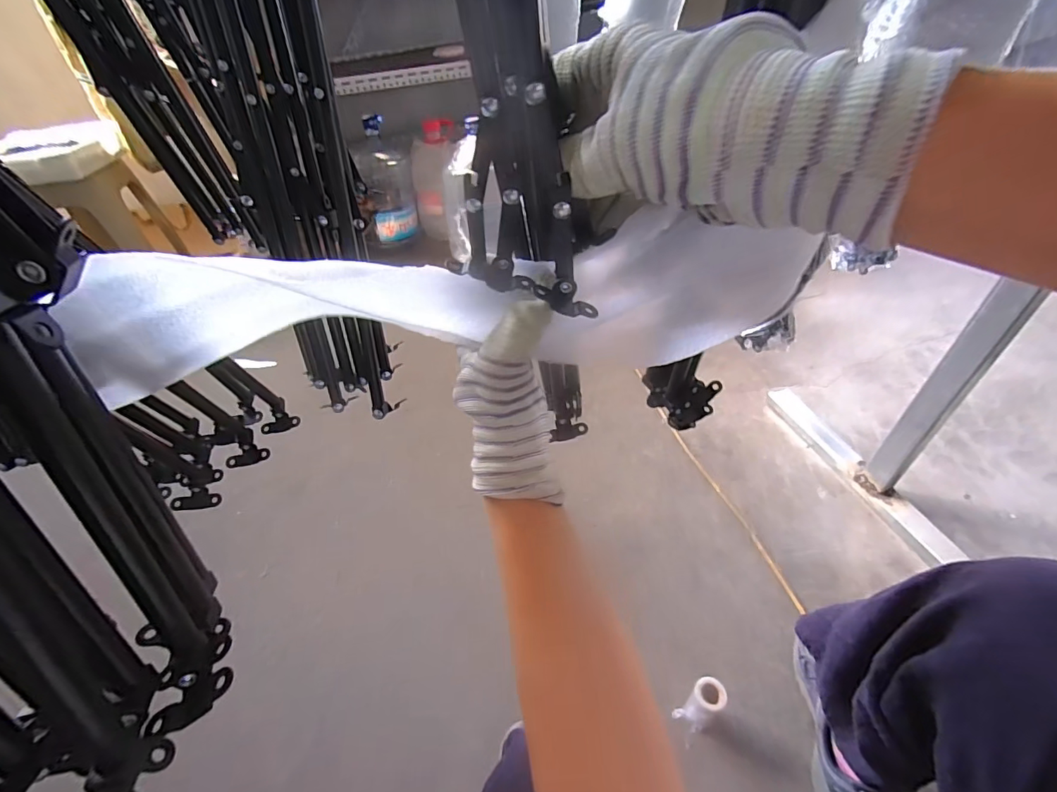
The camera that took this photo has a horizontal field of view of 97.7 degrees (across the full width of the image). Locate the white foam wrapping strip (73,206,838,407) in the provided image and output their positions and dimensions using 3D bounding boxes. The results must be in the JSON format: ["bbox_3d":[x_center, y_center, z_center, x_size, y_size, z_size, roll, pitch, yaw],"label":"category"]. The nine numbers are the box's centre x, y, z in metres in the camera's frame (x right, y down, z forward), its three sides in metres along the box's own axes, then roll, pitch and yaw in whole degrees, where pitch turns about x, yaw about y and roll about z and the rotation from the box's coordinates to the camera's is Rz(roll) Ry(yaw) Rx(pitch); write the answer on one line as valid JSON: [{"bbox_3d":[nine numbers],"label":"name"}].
[{"bbox_3d":[-0.039,-0.050,0.245,0.365,0.084,0.061,-4,43,-3],"label":"white foam wrapping strip"}]

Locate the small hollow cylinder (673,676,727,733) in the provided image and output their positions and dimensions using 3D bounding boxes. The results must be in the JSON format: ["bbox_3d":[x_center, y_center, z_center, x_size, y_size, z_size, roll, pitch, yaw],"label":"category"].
[{"bbox_3d":[0.241,0.435,0.647,0.053,0.108,0.043,-27,48,-21],"label":"small hollow cylinder"}]

